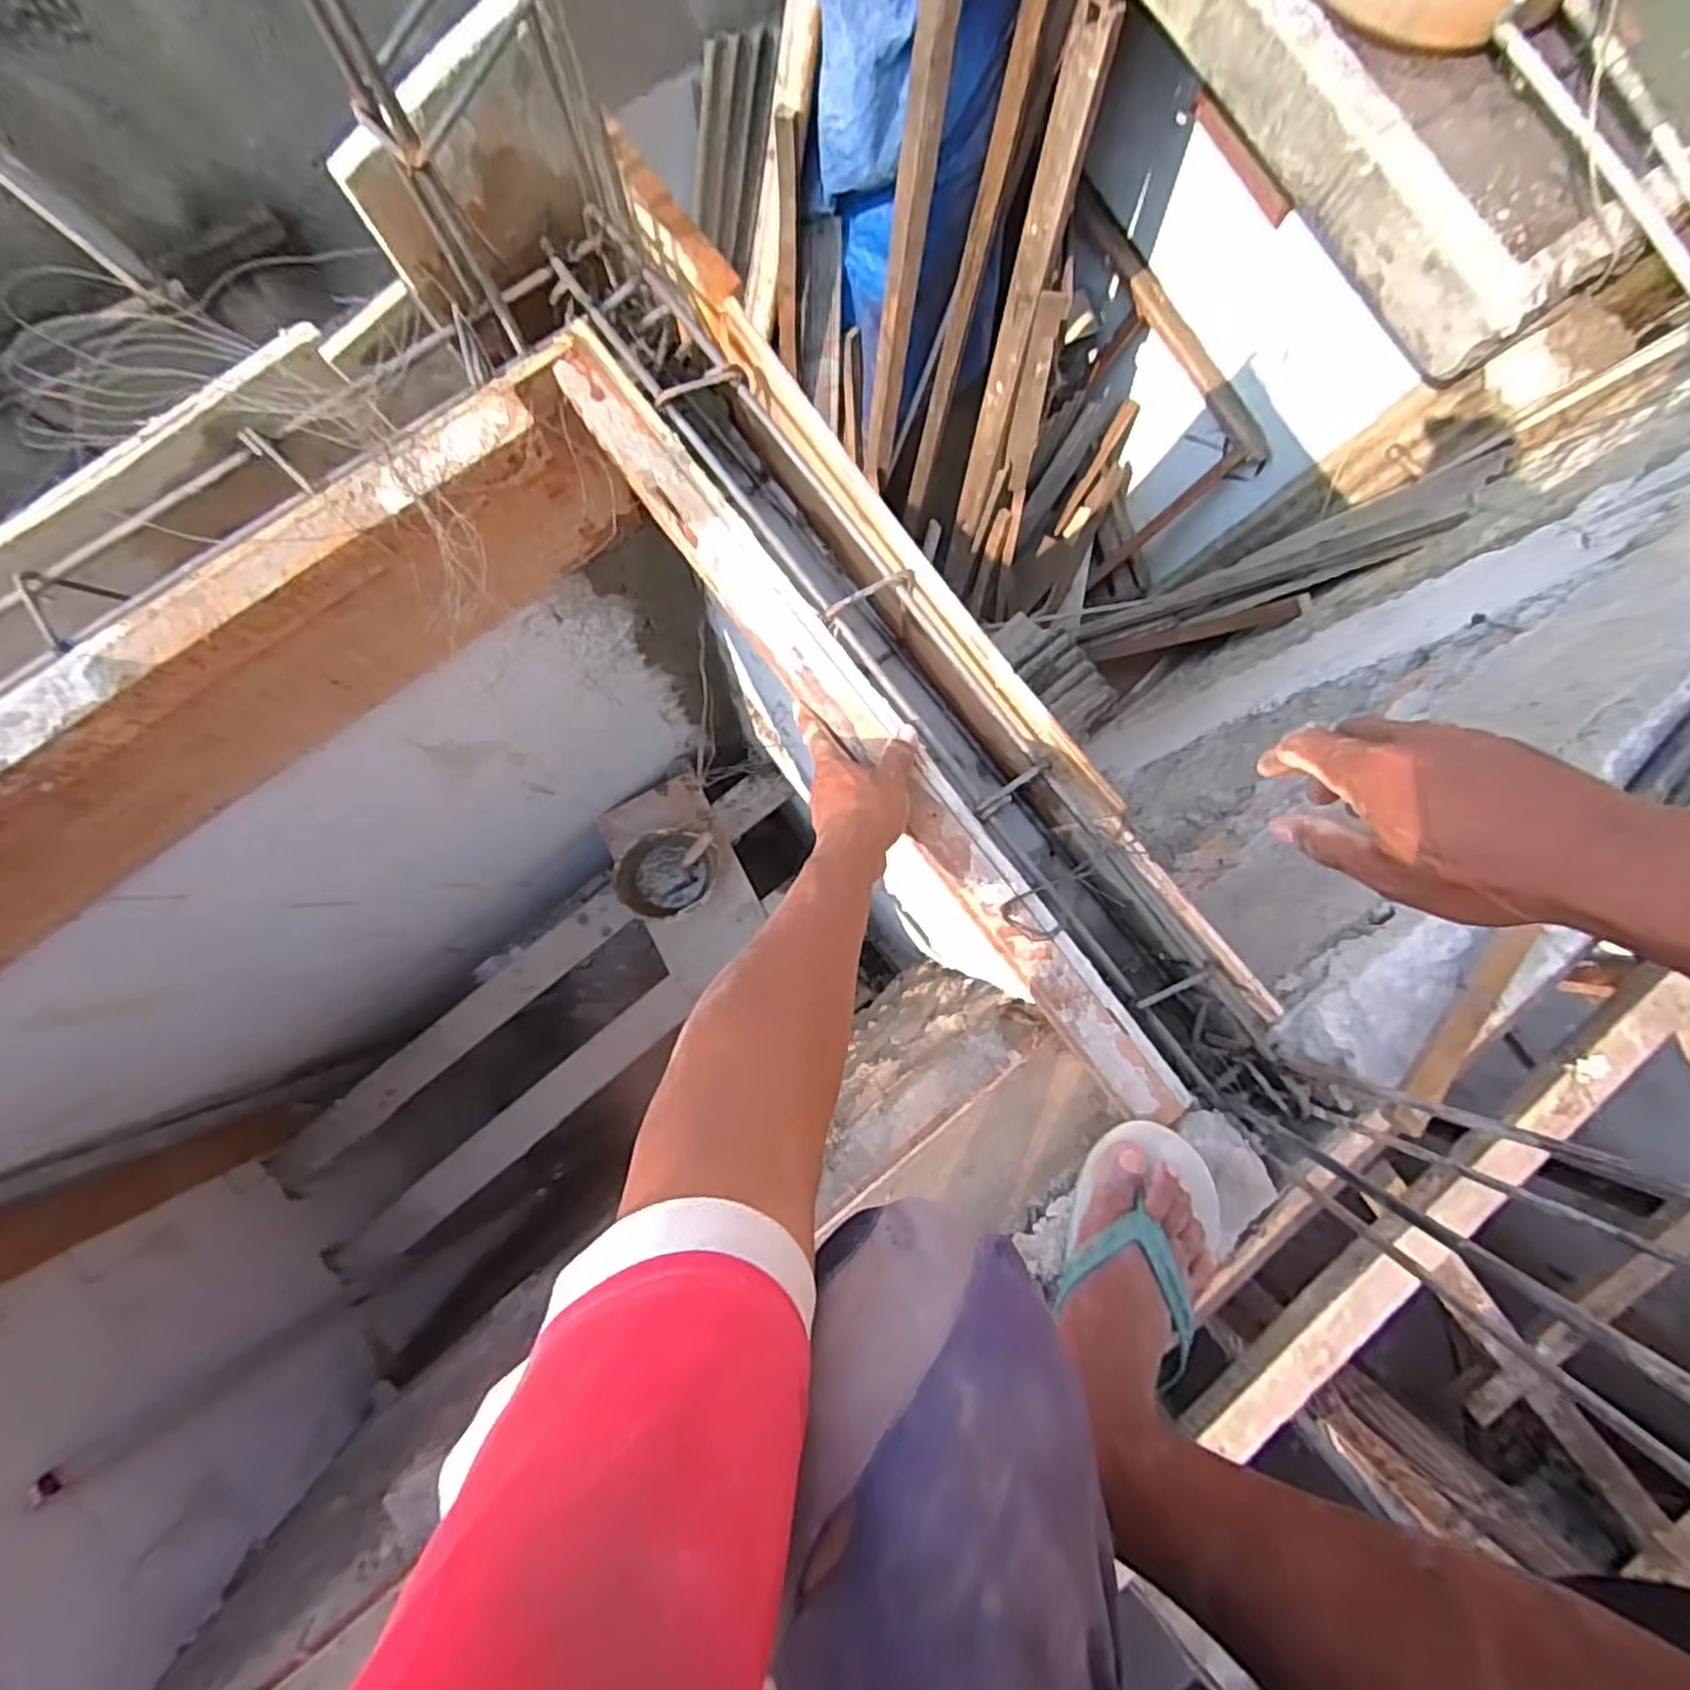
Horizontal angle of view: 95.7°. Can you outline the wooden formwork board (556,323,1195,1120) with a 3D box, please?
[{"bbox_3d":[0.017,-0.090,0.616,0.065,0.020,0.756,-38,89,-5],"label":"wooden formwork board"}]

